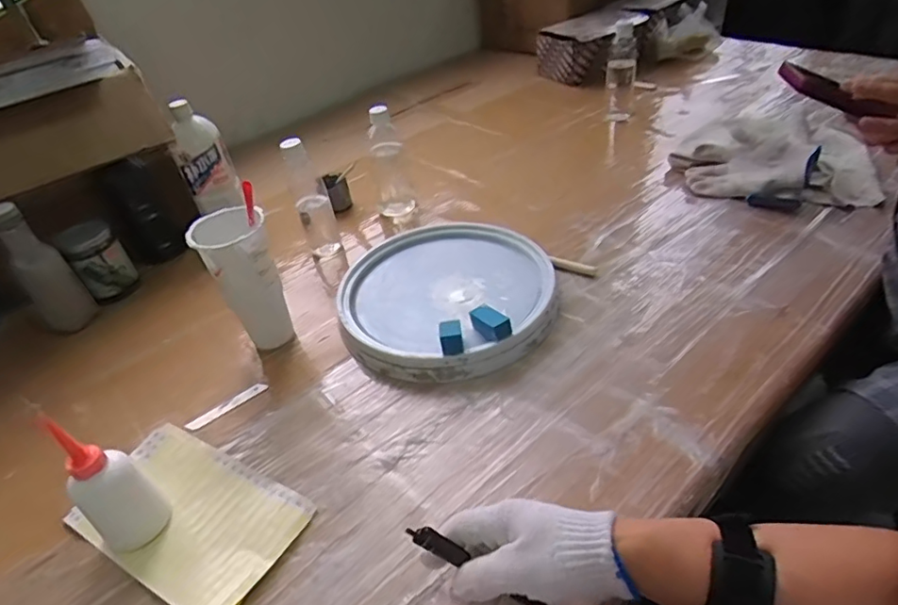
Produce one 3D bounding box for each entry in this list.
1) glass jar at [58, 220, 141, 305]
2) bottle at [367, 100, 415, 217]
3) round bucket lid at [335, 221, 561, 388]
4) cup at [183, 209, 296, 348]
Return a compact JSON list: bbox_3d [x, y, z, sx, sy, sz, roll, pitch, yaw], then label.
[{"bbox_3d":[-0.558,-0.065,0.887,0.076,0.124,0.076,-5,37,4],"label":"glass jar"},{"bbox_3d":[-0.106,-0.244,0.972,0.066,0.197,0.057,-13,39,-5],"label":"bottle"},{"bbox_3d":[-0.002,-0.014,0.771,0.292,0.053,0.301,-5,39,4],"label":"round bucket lid"},{"bbox_3d":[-0.256,-0.023,0.707,0.082,0.197,0.081,-5,39,4],"label":"cup"}]

